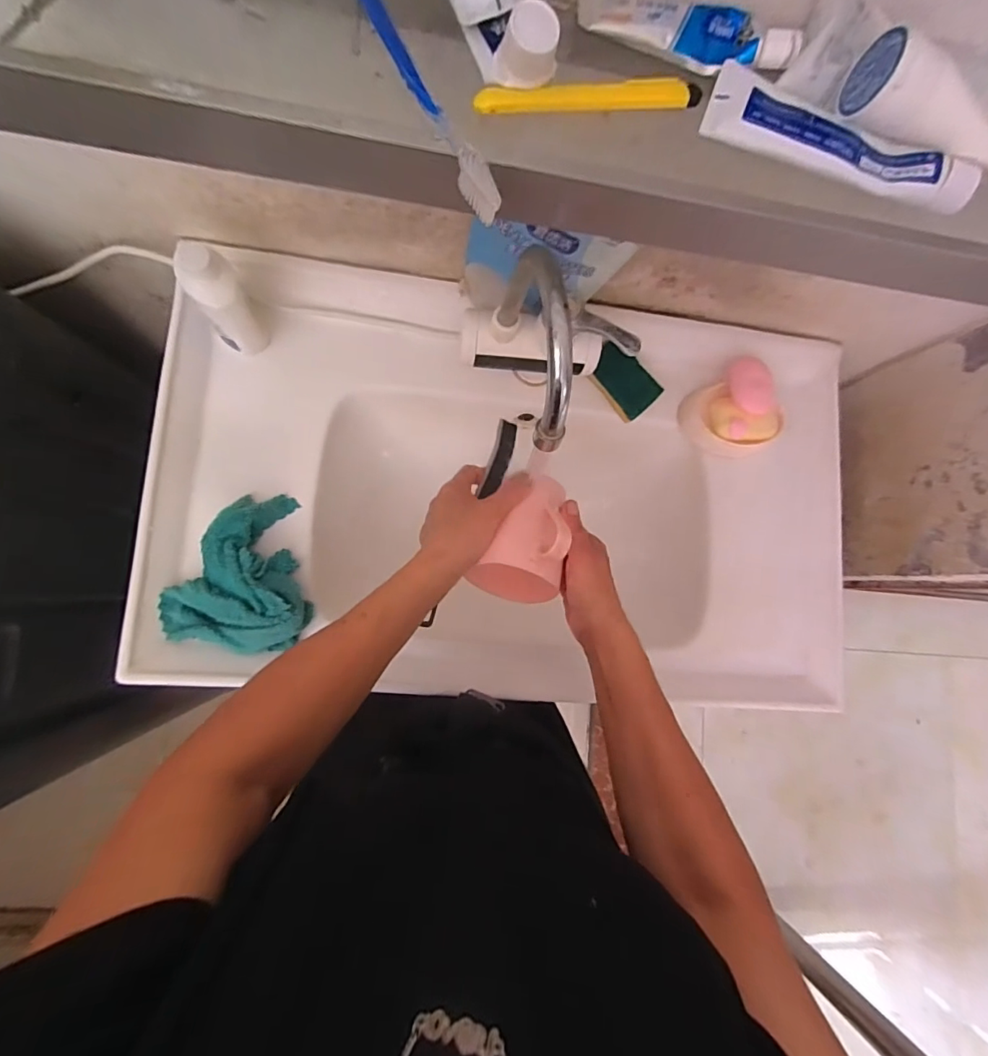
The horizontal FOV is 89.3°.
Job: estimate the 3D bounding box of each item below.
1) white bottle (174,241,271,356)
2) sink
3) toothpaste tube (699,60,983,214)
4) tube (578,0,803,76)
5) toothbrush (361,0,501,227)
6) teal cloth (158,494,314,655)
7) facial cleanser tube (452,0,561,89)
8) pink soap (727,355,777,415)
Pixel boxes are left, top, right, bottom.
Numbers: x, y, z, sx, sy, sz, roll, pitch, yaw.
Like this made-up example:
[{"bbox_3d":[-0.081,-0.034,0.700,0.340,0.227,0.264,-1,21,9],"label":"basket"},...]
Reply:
[{"bbox_3d":[-0.268,-0.222,0.506,0.052,0.135,0.051,1,84,-8],"label":"white bottle"},{"bbox_3d":[0.029,-0.033,0.632,0.802,0.177,0.468,3,84,-8],"label":"sink"},{"bbox_3d":[0.207,-0.232,0.297,0.161,0.019,0.040,17,82,-6],"label":"toothpaste tube"},{"bbox_3d":[0.113,-0.294,0.295,0.128,0.018,0.032,3,84,-8],"label":"tube"},{"bbox_3d":[-0.041,-0.240,0.268,0.013,0.012,0.174,-27,89,-10],"label":"toothbrush"},{"bbox_3d":[-0.262,0.044,0.530,0.145,0.048,0.166,12,82,-7],"label":"teal cloth"},{"bbox_3d":[0.002,-0.277,0.259,0.053,0.048,0.083,-21,87,-10],"label":"facial cleanser tube"},{"bbox_3d":[0.316,-0.176,0.616,0.050,0.022,0.079,1,84,-8],"label":"pink soap"}]

